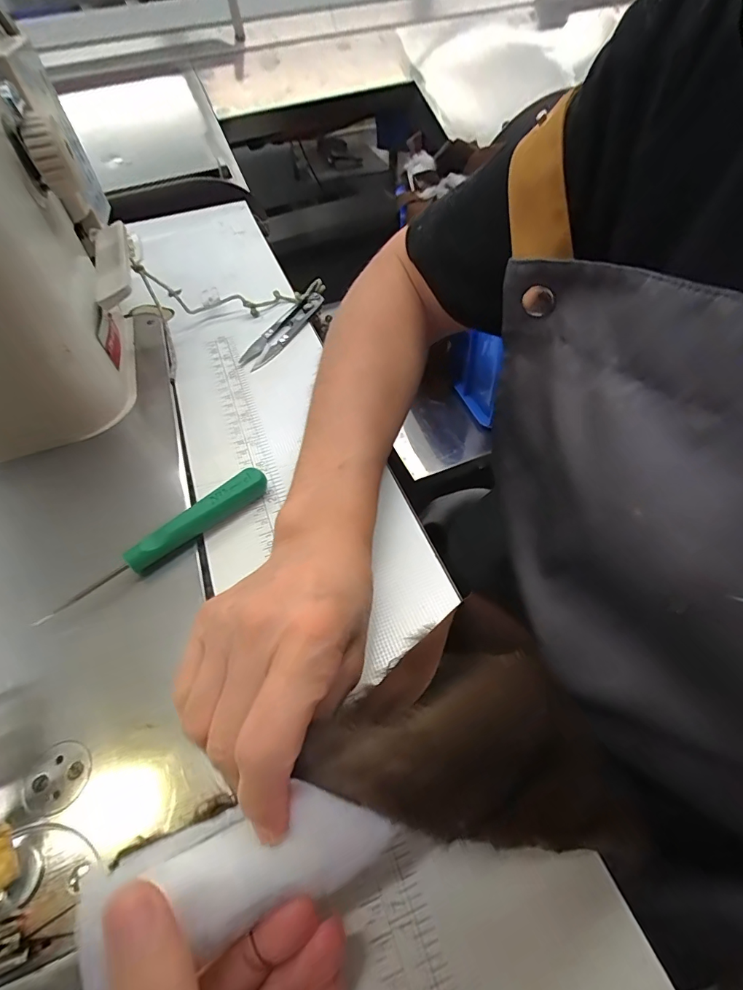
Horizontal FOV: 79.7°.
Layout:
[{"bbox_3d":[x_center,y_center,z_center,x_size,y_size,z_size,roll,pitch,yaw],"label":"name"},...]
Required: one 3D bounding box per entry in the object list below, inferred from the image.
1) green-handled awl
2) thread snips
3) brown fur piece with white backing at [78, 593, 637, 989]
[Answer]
[{"bbox_3d":[-0.113,0.028,0.248,0.129,0.017,0.014,-40,60,-24],"label":"green-handled awl"},{"bbox_3d":[-0.072,-0.147,0.376,0.025,0.013,0.112,23,57,20],"label":"thread snips"},{"bbox_3d":[-0.007,0.100,0.151,0.165,0.038,0.081,-23,55,-9],"label":"brown fur piece with white backing"}]

